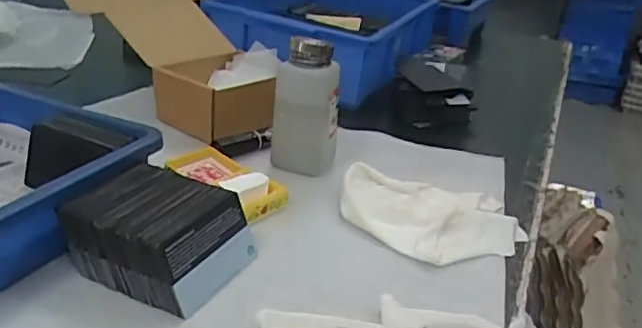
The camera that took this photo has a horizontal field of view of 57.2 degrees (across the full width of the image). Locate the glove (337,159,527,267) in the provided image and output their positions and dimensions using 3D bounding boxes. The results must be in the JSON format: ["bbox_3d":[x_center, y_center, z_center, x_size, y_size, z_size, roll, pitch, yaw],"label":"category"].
[{"bbox_3d":[0.093,0.045,0.499,0.151,0.023,0.107,7,26,5],"label":"glove"}]

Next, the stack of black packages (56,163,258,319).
[{"bbox_3d":[-0.112,0.049,0.419,0.107,0.052,0.089,15,28,20],"label":"stack of black packages"}]

